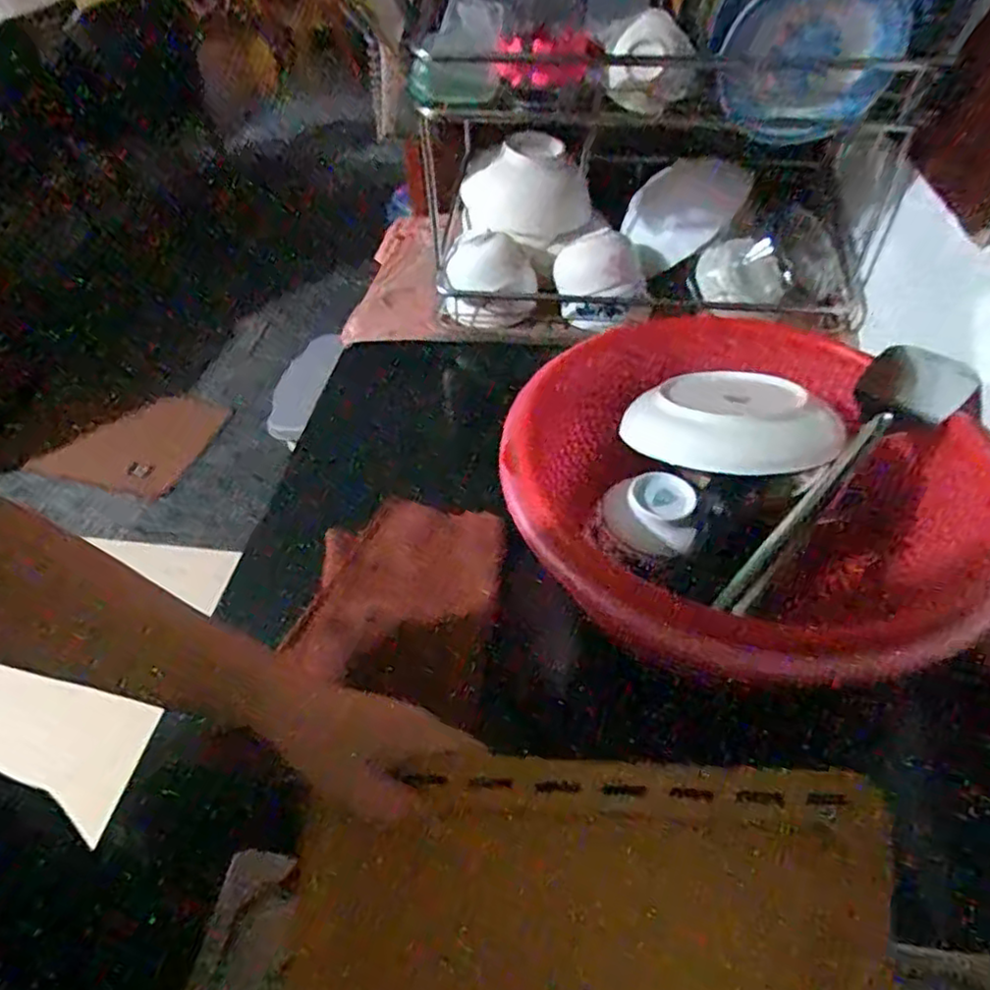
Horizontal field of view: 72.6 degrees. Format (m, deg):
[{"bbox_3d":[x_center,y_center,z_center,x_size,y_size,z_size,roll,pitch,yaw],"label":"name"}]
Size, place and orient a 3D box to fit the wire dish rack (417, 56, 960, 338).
[{"bbox_3d":[0.180,-0.388,0.811,0.540,0.280,0.277,8,46,9],"label":"wire dish rack"}]

